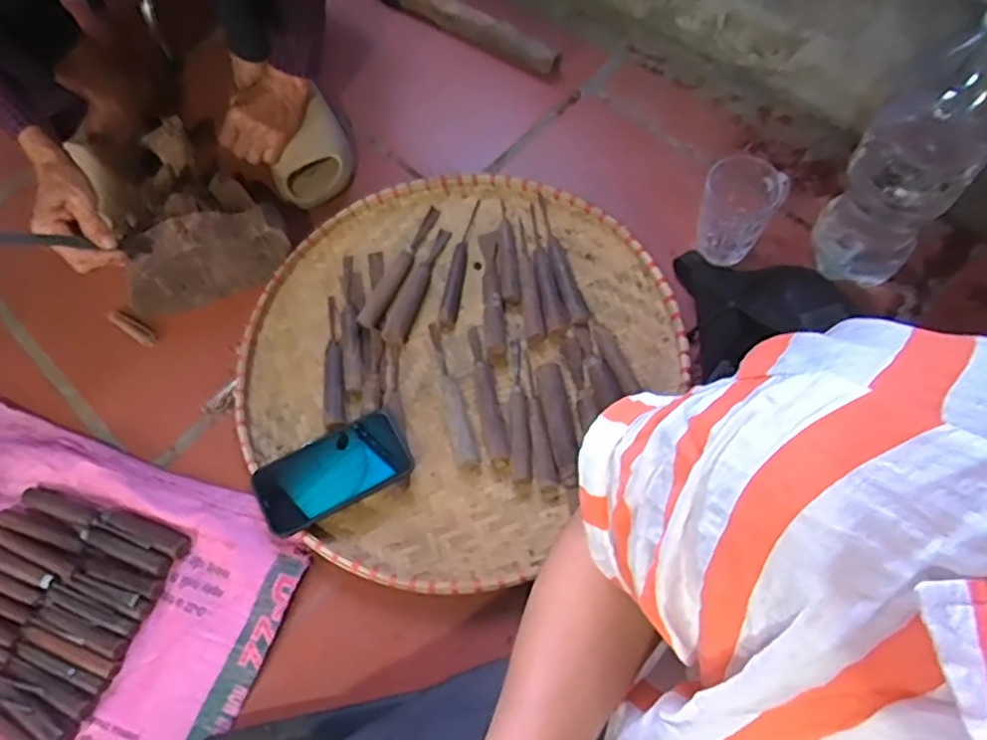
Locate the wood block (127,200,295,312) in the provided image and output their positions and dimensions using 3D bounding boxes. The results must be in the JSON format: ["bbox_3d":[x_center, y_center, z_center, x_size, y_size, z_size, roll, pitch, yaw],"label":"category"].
[{"bbox_3d":[-0.344,-0.134,0.822,0.198,0.101,0.059,-22,67,-5],"label":"wood block"}]

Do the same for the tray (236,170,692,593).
[{"bbox_3d":[-0.054,-0.030,0.787,0.448,0.064,0.472,-1,70,2],"label":"tray"}]

